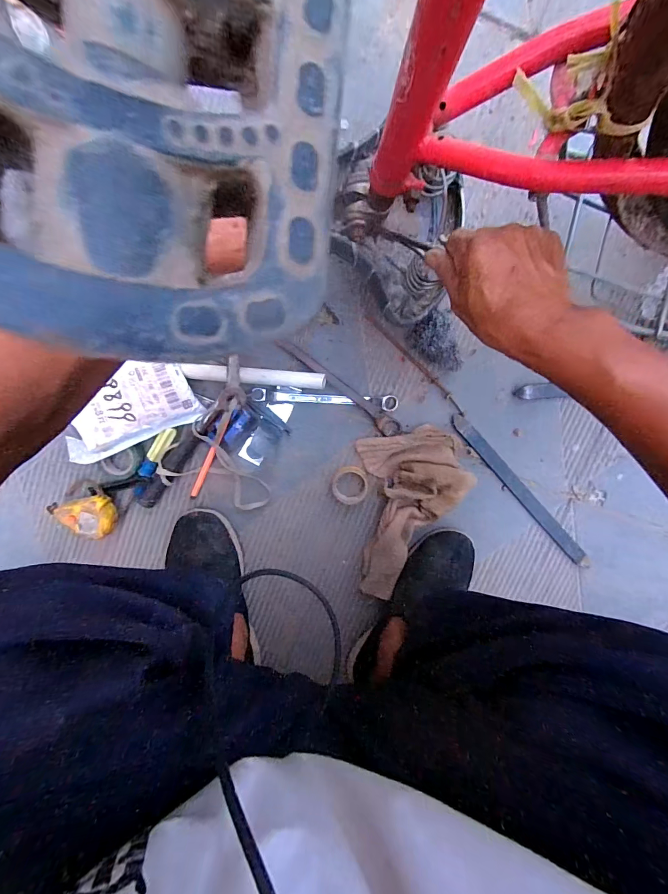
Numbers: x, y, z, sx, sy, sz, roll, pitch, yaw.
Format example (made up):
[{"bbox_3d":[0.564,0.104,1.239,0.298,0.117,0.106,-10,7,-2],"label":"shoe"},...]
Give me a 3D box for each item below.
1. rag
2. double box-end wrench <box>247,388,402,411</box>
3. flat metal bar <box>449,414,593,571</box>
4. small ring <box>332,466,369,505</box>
[{"bbox_3d":[0.114,0.091,0.512,0.156,0.047,0.232,-4,99,0],"label":"rag"},{"bbox_3d":[-0.011,-0.065,0.506,0.195,0.023,0.019,3,98,2],"label":"double box-end wrench"},{"bbox_3d":[0.267,0.062,0.524,0.022,0.007,0.290,-42,97,5],"label":"flat metal bar"},{"bbox_3d":[0.022,0.052,0.519,0.048,0.023,0.052,0,99,-1],"label":"small ring"}]

